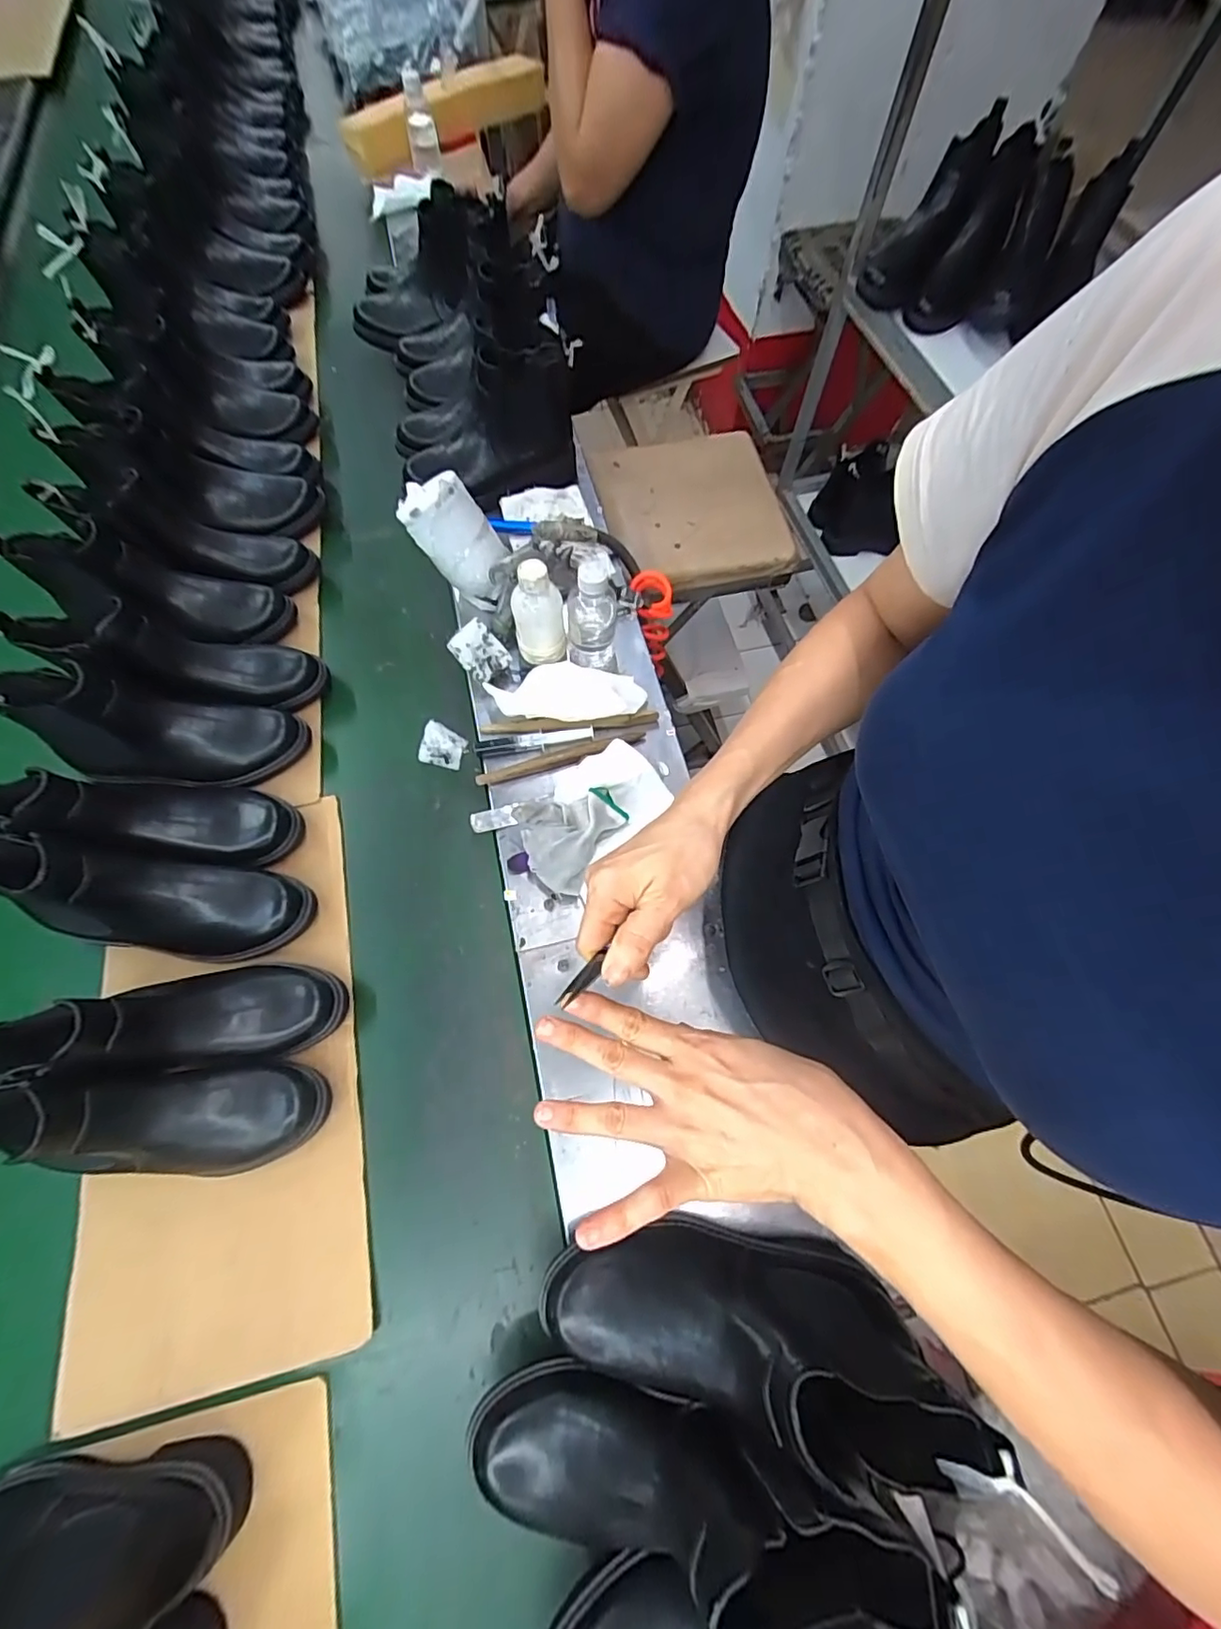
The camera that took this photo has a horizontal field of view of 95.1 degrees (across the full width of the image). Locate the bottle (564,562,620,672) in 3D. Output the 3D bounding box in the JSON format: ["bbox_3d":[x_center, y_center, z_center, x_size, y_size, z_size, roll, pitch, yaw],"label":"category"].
[{"bbox_3d":[-0.023,-0.224,0.644,0.059,0.127,0.053,-3,69,-2],"label":"bottle"}]

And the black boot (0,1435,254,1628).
[{"bbox_3d":[-0.401,0.519,0.367,0.240,0.158,0.085,-12,69,-4],"label":"black boot"}]

